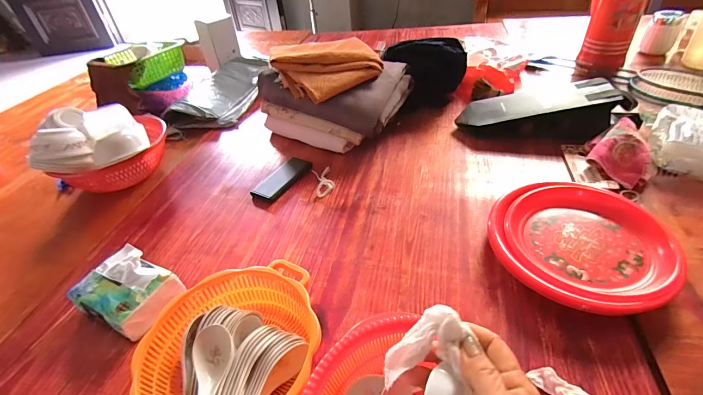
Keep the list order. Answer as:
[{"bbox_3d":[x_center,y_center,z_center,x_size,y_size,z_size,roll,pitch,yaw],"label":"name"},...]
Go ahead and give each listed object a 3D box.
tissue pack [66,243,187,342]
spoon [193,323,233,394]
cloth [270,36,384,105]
[{"bbox_3d":[-0.351,0.150,0.554,0.144,0.064,0.109,16,45,25],"label":"tissue pack"},{"bbox_3d":[-0.171,0.212,0.406,0.044,0.025,0.122,-5,40,3],"label":"spoon"},{"bbox_3d":[-0.059,-0.332,0.865,0.246,0.074,0.200,-27,44,-22],"label":"cloth"}]

